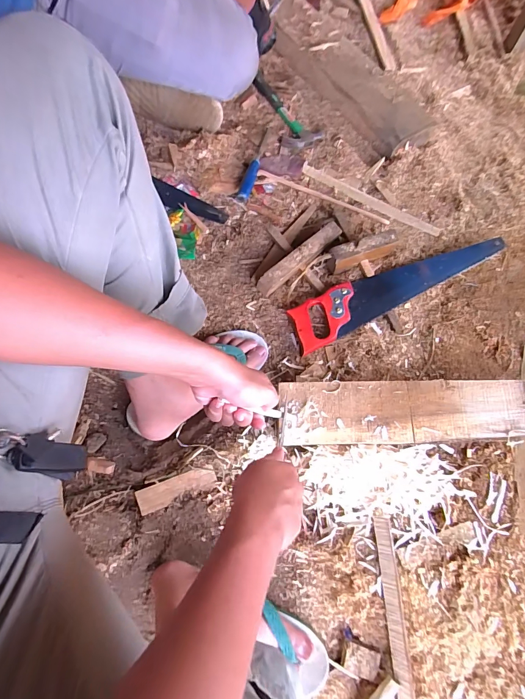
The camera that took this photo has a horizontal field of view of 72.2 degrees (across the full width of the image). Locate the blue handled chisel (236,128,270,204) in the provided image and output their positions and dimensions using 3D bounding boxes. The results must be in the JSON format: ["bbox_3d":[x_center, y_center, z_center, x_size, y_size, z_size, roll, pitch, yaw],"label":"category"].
[{"bbox_3d":[-0.016,-0.407,0.773,0.027,0.019,0.218,13,71,4],"label":"blue handled chisel"}]

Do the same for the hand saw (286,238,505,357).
[{"bbox_3d":[0.251,-0.127,0.685,0.430,0.026,0.085,-27,73,-9],"label":"hand saw"}]

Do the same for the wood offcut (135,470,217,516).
[{"bbox_3d":[-0.136,0.221,0.569,0.122,0.006,0.036,-19,72,-7],"label":"wood offcut"}]

